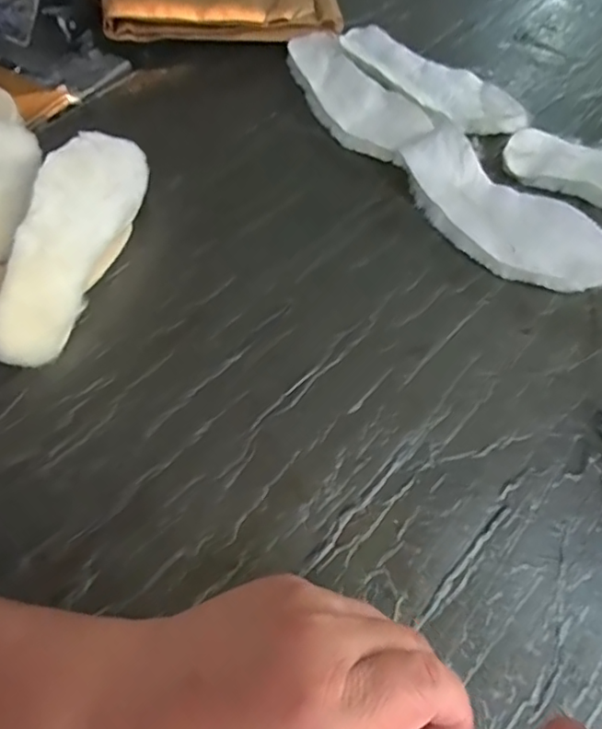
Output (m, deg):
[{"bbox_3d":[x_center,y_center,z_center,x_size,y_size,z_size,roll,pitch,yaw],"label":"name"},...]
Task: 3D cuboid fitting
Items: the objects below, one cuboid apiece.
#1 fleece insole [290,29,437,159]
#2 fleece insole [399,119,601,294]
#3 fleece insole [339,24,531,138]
[{"bbox_3d":[0.055,-0.313,0.655,0.094,0.018,0.237,-30,61,-14],"label":"fleece insole"},{"bbox_3d":[0.191,-0.146,0.538,0.220,0.040,0.100,36,67,23],"label":"fleece insole"},{"bbox_3d":[0.151,-0.336,0.661,0.093,0.017,0.258,-34,62,-17],"label":"fleece insole"}]

